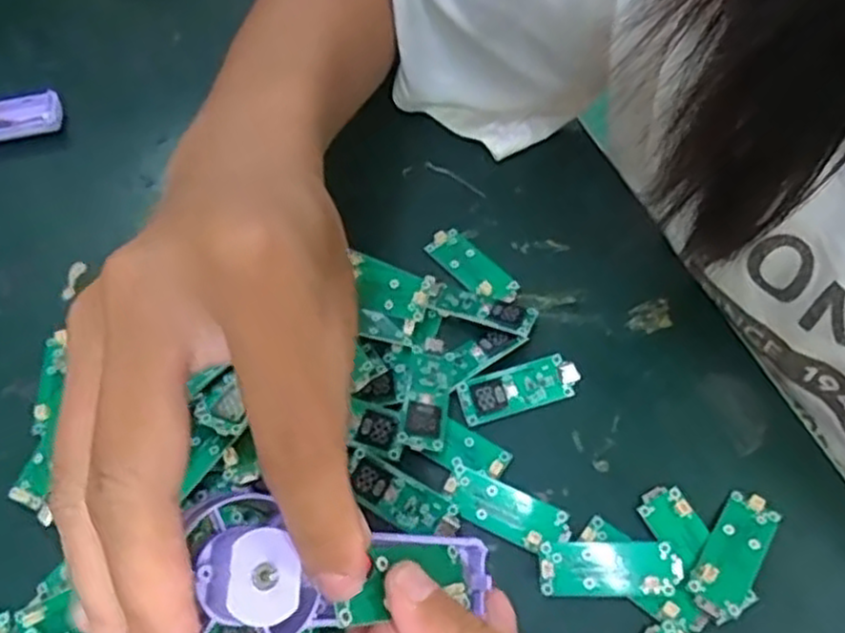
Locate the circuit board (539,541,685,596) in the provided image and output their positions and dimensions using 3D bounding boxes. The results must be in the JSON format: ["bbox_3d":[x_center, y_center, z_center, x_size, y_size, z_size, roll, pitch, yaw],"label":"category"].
[{"bbox_3d":[0.069,0.094,0.278,0.050,0.004,0.018,-4,68,8],"label":"circuit board"}]

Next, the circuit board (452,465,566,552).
[{"bbox_3d":[0.033,0.076,0.293,0.046,0.004,0.019,21,60,14],"label":"circuit board"}]

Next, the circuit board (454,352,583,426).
[{"bbox_3d":[0.041,0.031,0.321,0.052,0.006,0.018,-15,58,-9],"label":"circuit board"}]

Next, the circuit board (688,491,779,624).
[{"bbox_3d":[0.117,0.088,0.280,0.021,0.007,0.050,31,63,19],"label":"circuit board"}]

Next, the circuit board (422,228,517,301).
[{"bbox_3d":[0.025,-0.025,0.357,0.019,0.006,0.050,-38,64,-21],"label":"circuit board"}]

